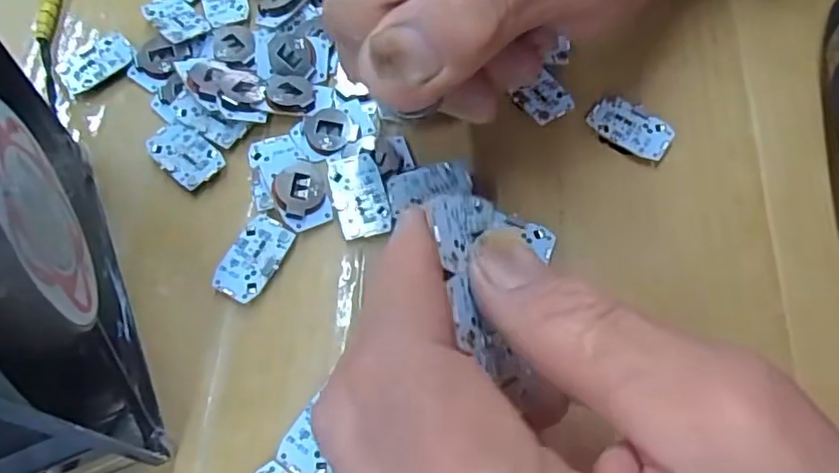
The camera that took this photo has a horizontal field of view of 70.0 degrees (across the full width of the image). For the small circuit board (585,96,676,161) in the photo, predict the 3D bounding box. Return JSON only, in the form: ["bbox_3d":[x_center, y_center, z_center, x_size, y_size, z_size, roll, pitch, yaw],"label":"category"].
[{"bbox_3d":[0.078,-0.040,0.224,0.030,0.006,0.018,35,71,14],"label":"small circuit board"}]

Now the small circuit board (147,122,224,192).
[{"bbox_3d":[-0.087,-0.030,0.222,0.029,0.004,0.018,39,72,16],"label":"small circuit board"}]

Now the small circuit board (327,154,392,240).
[{"bbox_3d":[-0.021,-0.015,0.210,0.018,0.004,0.029,-13,67,-6],"label":"small circuit board"}]

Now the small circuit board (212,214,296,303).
[{"bbox_3d":[-0.057,0.008,0.206,0.018,0.006,0.030,27,69,11],"label":"small circuit board"}]

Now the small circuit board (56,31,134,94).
[{"bbox_3d":[-0.128,-0.069,0.238,0.029,0.005,0.017,-38,71,-15],"label":"small circuit board"}]

